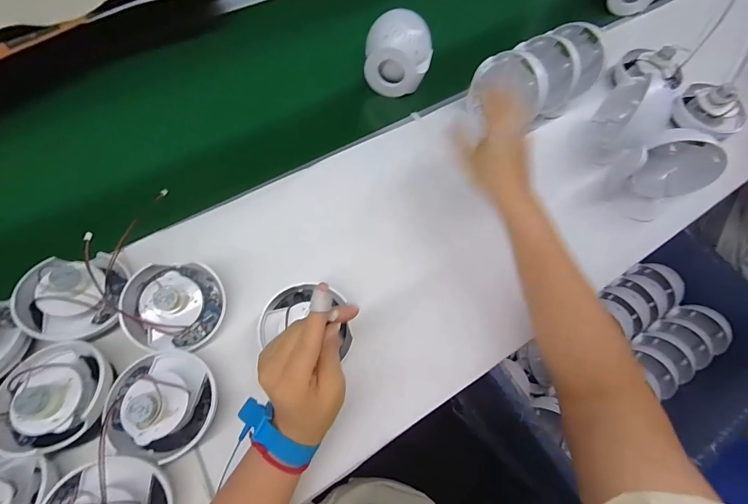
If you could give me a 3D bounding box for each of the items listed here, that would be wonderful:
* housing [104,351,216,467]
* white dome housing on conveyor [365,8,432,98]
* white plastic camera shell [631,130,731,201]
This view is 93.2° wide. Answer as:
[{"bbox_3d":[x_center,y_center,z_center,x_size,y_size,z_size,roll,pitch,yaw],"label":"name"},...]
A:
[{"bbox_3d":[-0.225,0.155,0.366,0.097,0.067,0.102,1,65,-2],"label":"housing"},{"bbox_3d":[0.041,-0.334,0.593,0.110,0.089,0.088,9,65,1],"label":"white dome housing on conveyor"},{"bbox_3d":[0.419,-0.118,0.506,0.088,0.100,0.052,14,66,4],"label":"white plastic camera shell"}]

